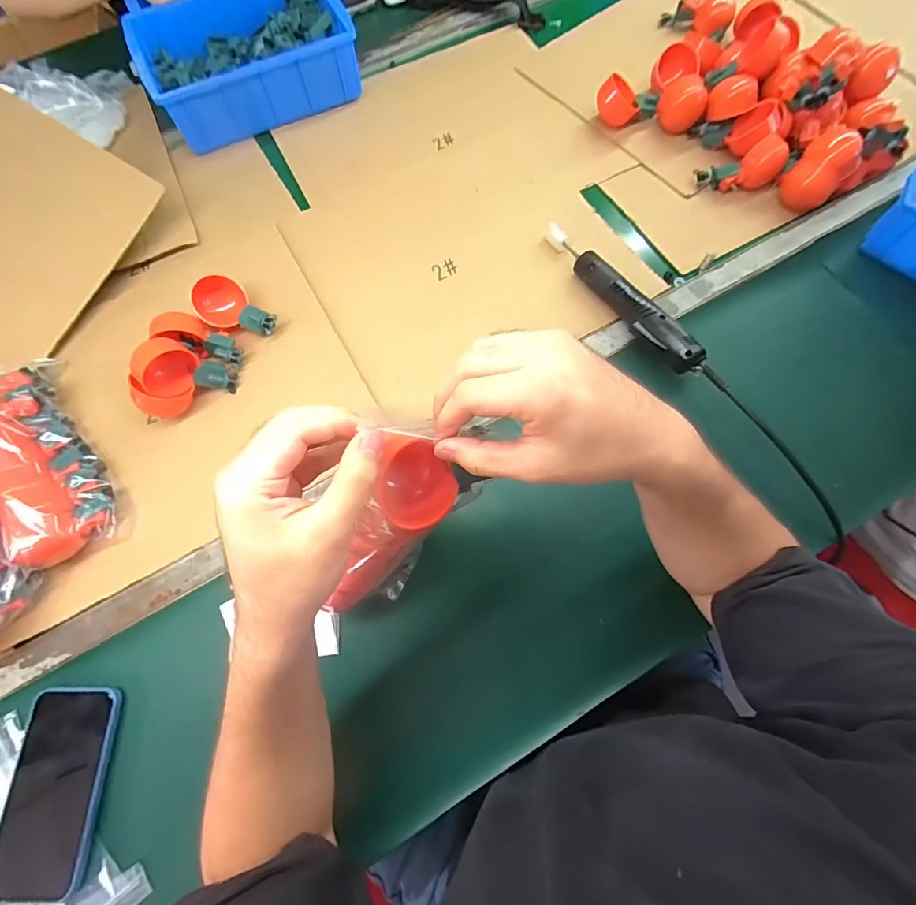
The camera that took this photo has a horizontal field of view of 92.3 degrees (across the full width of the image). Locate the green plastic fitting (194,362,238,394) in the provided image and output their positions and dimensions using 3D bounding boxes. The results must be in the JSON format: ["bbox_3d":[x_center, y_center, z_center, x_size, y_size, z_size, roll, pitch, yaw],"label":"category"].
[{"bbox_3d":[-0.291,-0.091,0.531,0.038,0.038,0.028,0,70,2],"label":"green plastic fitting"}]

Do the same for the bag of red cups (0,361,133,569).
[{"bbox_3d":[-0.465,0.001,0.480,0.088,0.077,0.248,-36,74,-10],"label":"bag of red cups"}]

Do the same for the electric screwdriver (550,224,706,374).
[{"bbox_3d":[0.195,-0.198,0.547,0.033,0.051,0.264,-31,73,-9],"label":"electric screwdriver"}]

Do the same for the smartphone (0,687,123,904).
[{"bbox_3d":[-0.363,0.304,0.398,0.082,0.014,0.159,-1,71,1],"label":"smartphone"}]

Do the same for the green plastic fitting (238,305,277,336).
[{"bbox_3d":[-0.248,-0.161,0.550,0.044,0.025,0.027,25,74,10],"label":"green plastic fitting"}]

